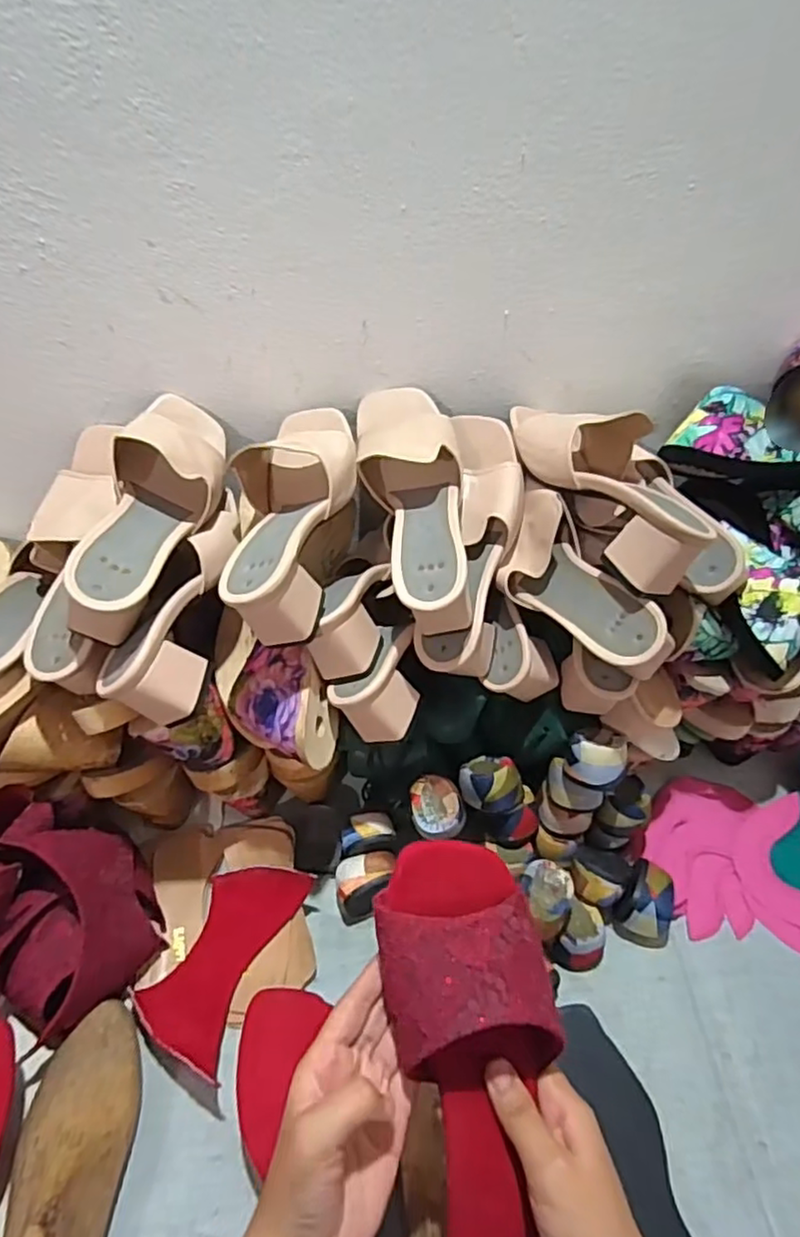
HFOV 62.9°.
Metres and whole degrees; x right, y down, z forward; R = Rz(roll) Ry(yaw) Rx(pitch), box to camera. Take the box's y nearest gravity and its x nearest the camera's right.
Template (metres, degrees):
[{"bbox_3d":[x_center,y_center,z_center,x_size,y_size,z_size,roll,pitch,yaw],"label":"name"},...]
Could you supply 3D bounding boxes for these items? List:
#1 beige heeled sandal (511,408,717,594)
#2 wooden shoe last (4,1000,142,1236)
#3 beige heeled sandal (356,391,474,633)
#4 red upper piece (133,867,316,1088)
[{"bbox_3d":[0.166,-0.114,0.542,0.106,0.073,0.208,-6,46,-7],"label":"beige heeled sandal"},{"bbox_3d":[-0.230,0.388,0.429,0.072,0.075,0.238,-3,45,-4],"label":"wooden shoe last"},{"bbox_3d":[0.012,-0.105,0.551,0.083,0.084,0.238,-7,63,-8],"label":"beige heeled sandal"},{"bbox_3d":[-0.152,0.286,0.565,0.089,0.031,0.161,19,48,17],"label":"red upper piece"}]

